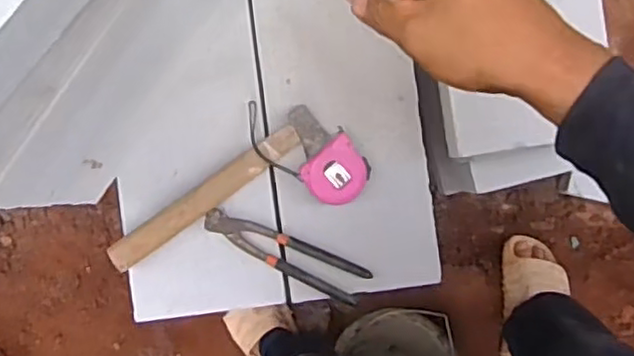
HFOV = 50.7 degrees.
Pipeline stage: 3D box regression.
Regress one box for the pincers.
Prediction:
[{"bbox_3d":[-0.042,0.101,0.860,0.218,0.013,0.047,24,93,2],"label":"pincers"}]

